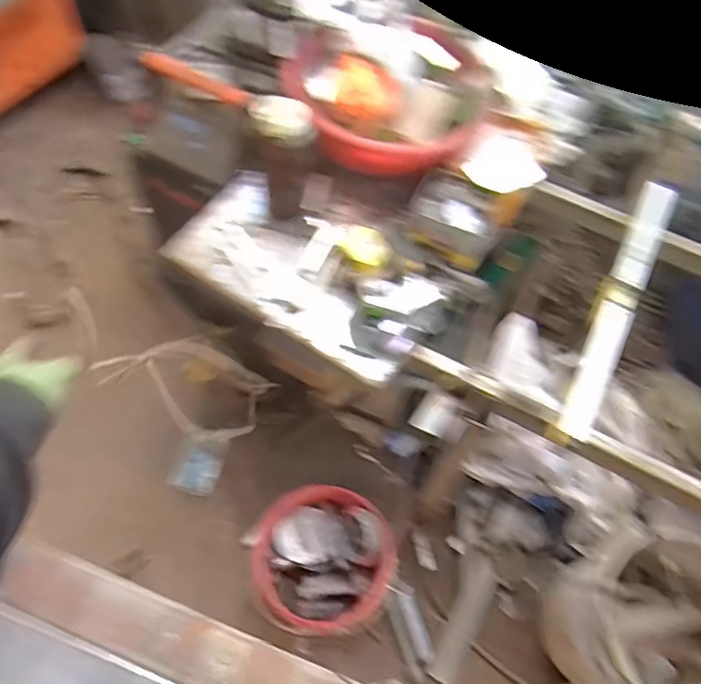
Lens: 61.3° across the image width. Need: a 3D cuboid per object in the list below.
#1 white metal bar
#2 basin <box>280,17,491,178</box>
[{"bbox_3d":[0.445,-0.073,0.964,0.056,0.039,0.526,26,63,11],"label":"white metal bar"},{"bbox_3d":[0.065,-0.443,1.048,0.320,0.096,0.313,1,61,-3],"label":"basin"}]

